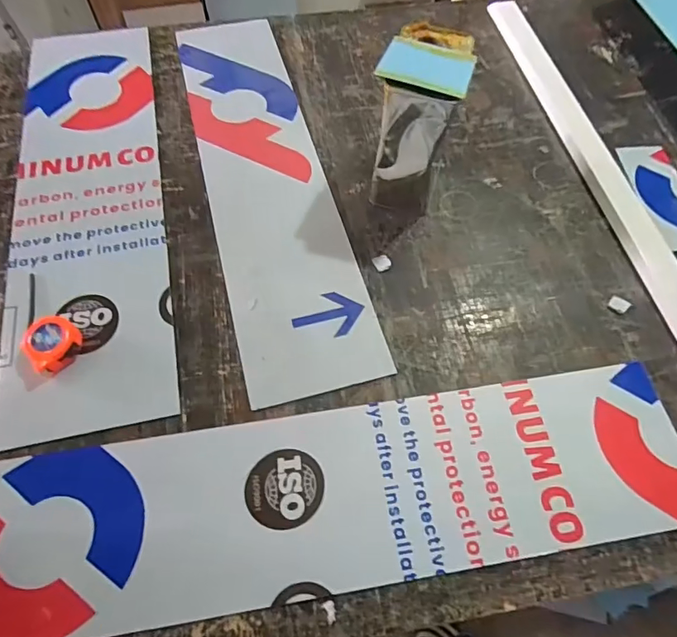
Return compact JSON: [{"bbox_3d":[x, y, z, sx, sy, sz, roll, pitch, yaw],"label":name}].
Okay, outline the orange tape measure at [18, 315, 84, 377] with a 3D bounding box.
[{"bbox_3d":[-0.406,0.037,0.683,0.069,0.044,0.072,39,67,18],"label":"orange tape measure"}]

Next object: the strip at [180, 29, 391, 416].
[{"bbox_3d":[-0.143,-0.277,0.883,0.203,0.009,0.893,-13,63,-9],"label":"strip"}]

